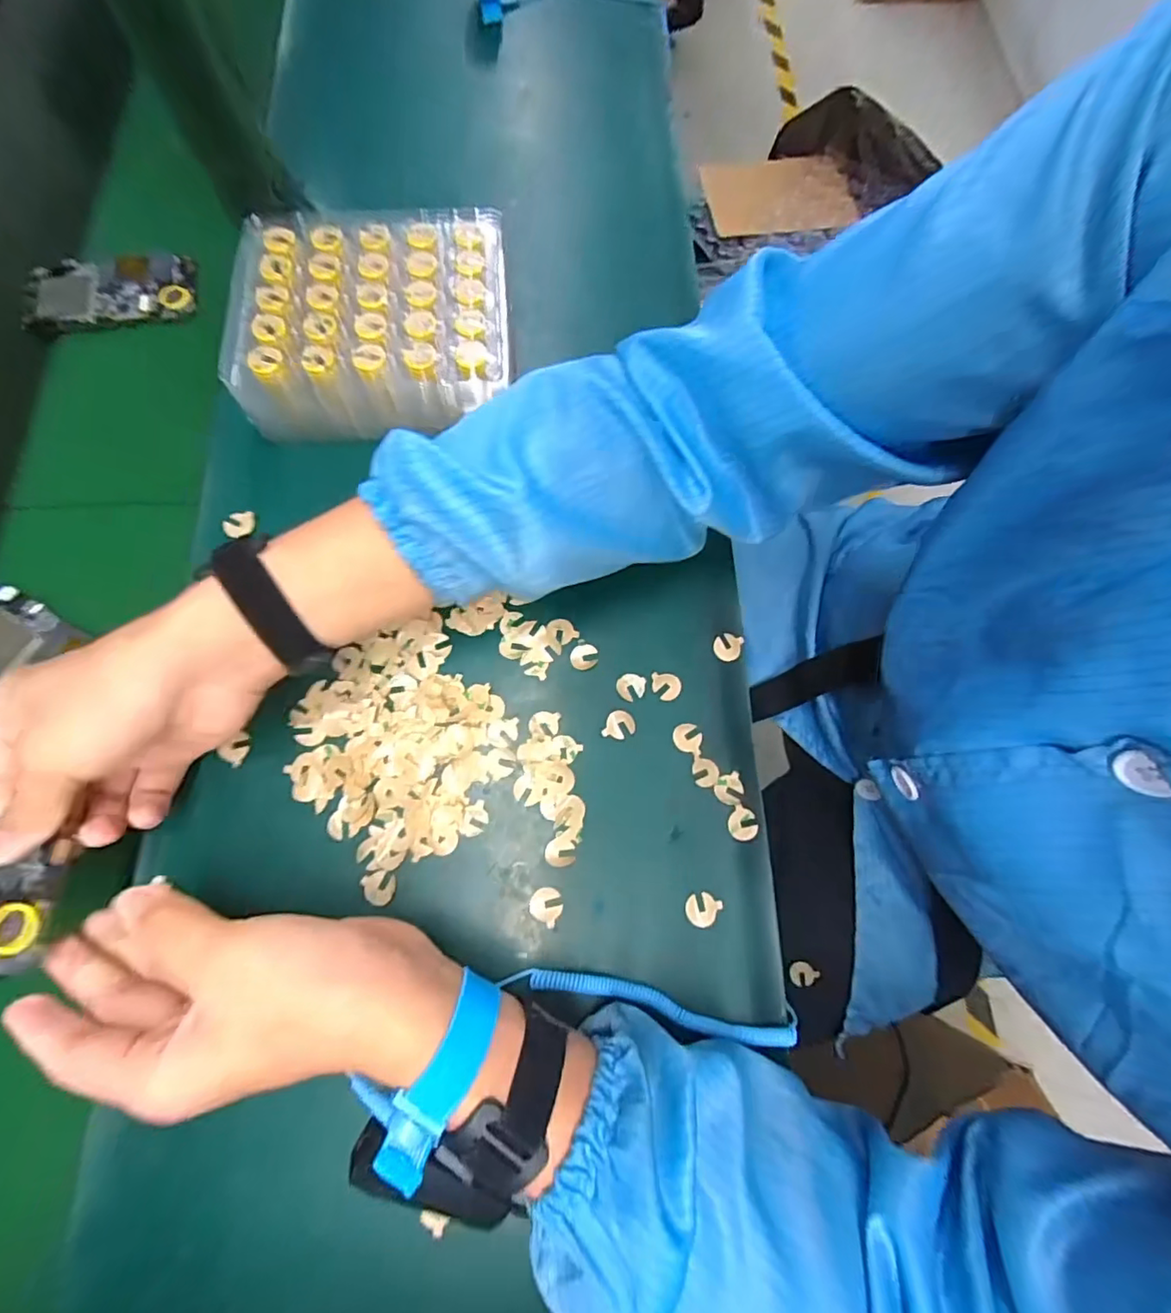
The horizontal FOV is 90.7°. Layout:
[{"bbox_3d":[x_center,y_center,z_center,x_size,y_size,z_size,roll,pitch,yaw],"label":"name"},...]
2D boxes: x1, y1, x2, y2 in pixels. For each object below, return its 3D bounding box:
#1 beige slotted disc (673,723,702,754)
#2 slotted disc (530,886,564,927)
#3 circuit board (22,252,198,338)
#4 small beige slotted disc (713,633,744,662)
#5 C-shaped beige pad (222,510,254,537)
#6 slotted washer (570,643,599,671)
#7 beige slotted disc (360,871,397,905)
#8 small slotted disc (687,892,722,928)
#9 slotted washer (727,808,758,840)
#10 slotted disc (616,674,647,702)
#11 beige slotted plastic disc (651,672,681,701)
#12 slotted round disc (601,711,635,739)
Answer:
[{"bbox_3d":[0.063,0.050,0.355,0.018,0.004,0.017,0,73,0],"label":"beige slotted disc"},{"bbox_3d":[-0.022,0.139,0.325,0.019,0.004,0.018,-1,70,3],"label":"slotted disc"},{"bbox_3d":[-0.374,-0.287,0.454,0.120,0.014,0.063,-11,73,-3],"label":"circuit board"},{"bbox_3d":[0.092,-0.007,0.373,0.017,0.004,0.020,24,74,7],"label":"small beige slotted disc"},{"bbox_3d":[-0.230,-0.088,0.385,0.019,0.004,0.017,-7,84,-28],"label":"C-shaped beige pad"},{"bbox_3d":[-0.001,0.000,0.368,0.017,0.004,0.017,-5,73,-2],"label":"slotted washer"},{"bbox_3d":[-0.115,0.129,0.323,0.017,0.004,0.018,0,73,0],"label":"beige slotted disc"},{"bbox_3d":[0.066,0.143,0.329,0.017,0.004,0.019,39,69,15],"label":"small slotted disc"},{"bbox_3d":[0.093,0.099,0.343,0.017,0.004,0.018,5,67,2],"label":"slotted washer"},{"bbox_3d":[0.029,0.019,0.365,0.018,0.004,0.018,-1,74,3],"label":"slotted disc"},{"bbox_3d":[0.051,0.019,0.365,0.018,0.004,0.017,-1,70,2],"label":"beige slotted plastic disc"},{"bbox_3d":[0.022,0.042,0.356,0.018,0.004,0.018,0,73,0],"label":"slotted round disc"}]

